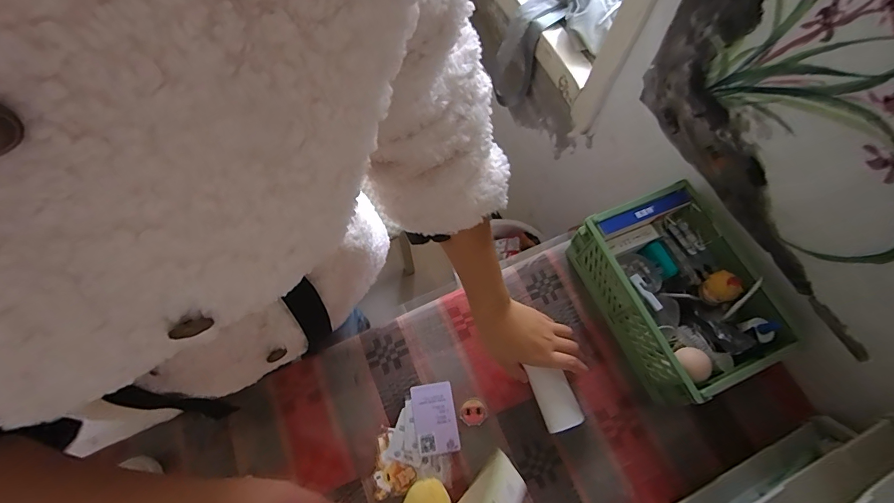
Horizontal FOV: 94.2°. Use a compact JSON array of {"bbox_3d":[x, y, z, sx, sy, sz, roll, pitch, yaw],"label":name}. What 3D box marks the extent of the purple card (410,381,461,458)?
[{"bbox_3d":[-0.015,0.214,0.535,0.052,0.004,0.085,-7,66,-11],"label":"purple card"}]

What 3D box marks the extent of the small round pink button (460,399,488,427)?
[{"bbox_3d":[0.034,0.209,0.538,0.031,0.008,0.032,0,67,0],"label":"small round pink button"}]

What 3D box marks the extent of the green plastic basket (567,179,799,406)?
[{"bbox_3d":[0.306,0.052,0.566,0.178,0.108,0.246,-22,69,-10],"label":"green plastic basket"}]

